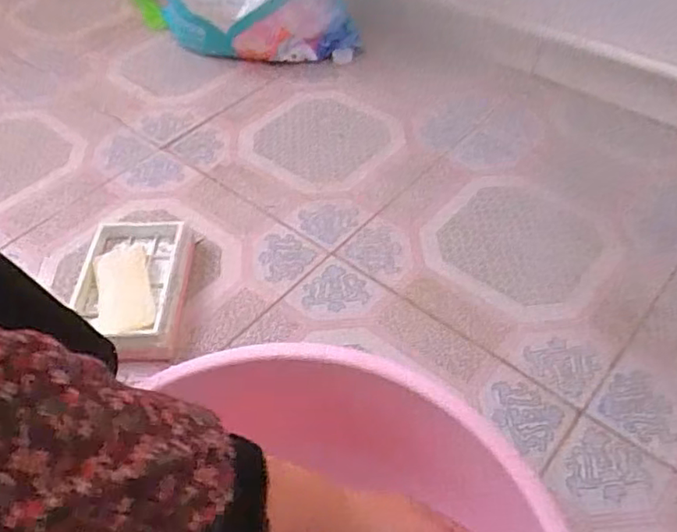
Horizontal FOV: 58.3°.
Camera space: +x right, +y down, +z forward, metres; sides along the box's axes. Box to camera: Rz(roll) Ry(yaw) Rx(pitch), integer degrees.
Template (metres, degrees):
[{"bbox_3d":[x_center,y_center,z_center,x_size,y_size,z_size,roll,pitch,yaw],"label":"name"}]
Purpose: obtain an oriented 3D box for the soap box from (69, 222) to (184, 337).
[{"bbox_3d":[-0.220,0.019,0.635,0.095,0.044,0.147,-3,50,2],"label":"soap box"}]

